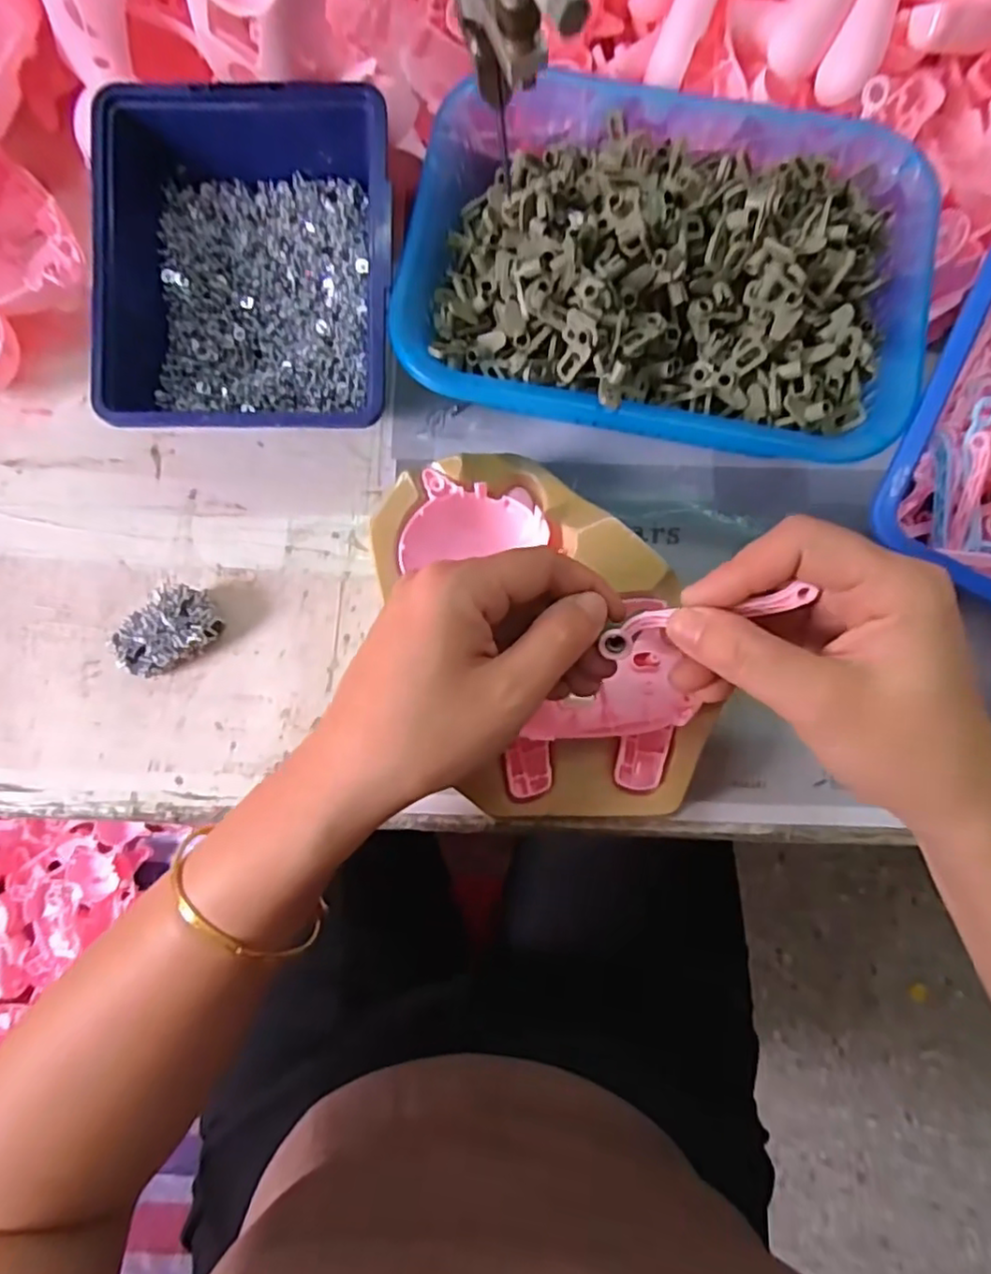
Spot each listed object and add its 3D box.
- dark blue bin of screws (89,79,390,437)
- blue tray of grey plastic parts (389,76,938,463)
[{"bbox_3d":[-0.124,-0.187,0.340,0.145,0.072,0.174,1,82,1],"label":"dark blue bin of screws"},{"bbox_3d":[0.086,-0.196,0.322,0.254,0.059,0.196,10,82,2],"label":"blue tray of grey plastic parts"}]

